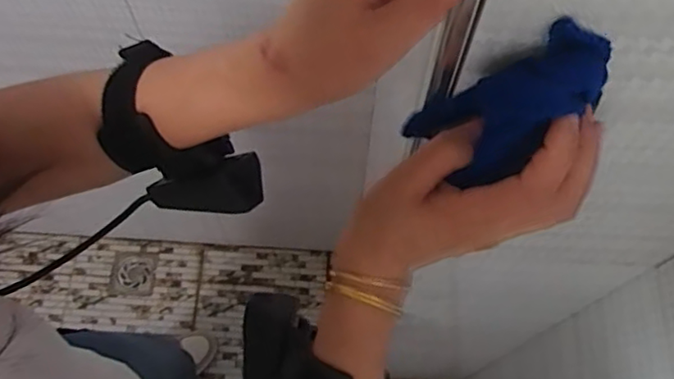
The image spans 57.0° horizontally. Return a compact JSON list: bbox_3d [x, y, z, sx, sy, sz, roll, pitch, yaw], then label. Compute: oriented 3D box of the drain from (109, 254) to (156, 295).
[{"bbox_3d":[-0.478,0.202,1.458,0.094,0.011,0.098,0,67,0],"label":"drain"}]

